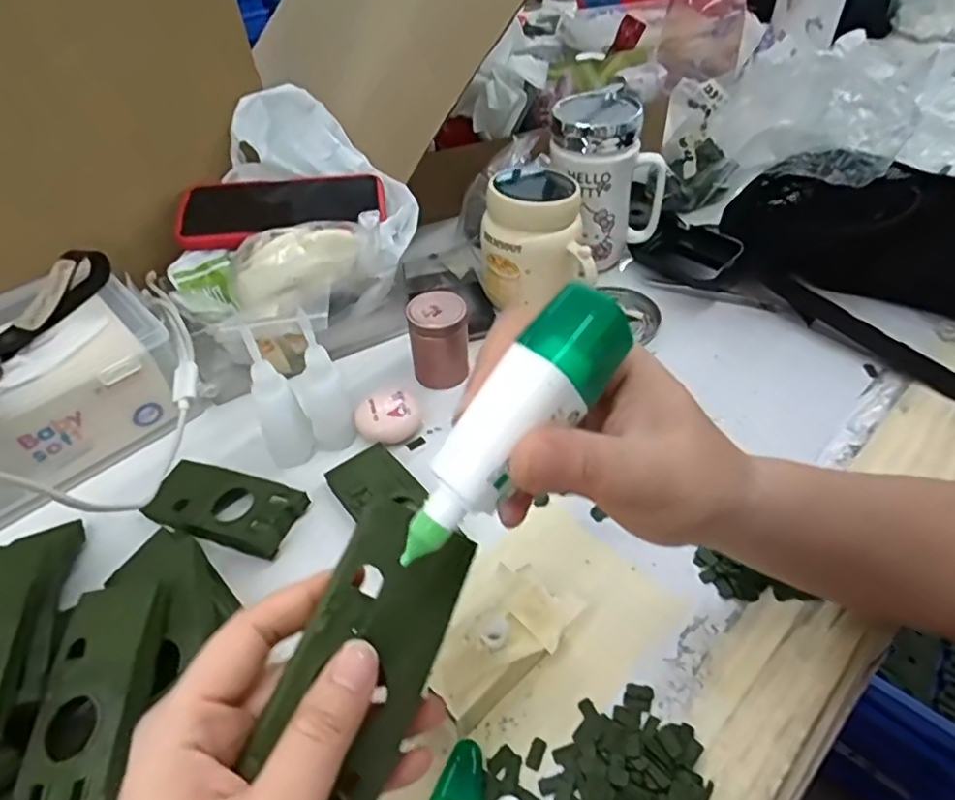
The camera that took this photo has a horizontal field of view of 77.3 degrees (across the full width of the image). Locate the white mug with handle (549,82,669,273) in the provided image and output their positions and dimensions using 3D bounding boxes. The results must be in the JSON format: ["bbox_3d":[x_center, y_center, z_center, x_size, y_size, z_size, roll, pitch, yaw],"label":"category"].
[{"bbox_3d":[0.116,-0.193,0.533,0.097,0.135,0.065,10,47,13],"label":"white mug with handle"}]

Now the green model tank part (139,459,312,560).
[{"bbox_3d":[-0.168,0.069,0.392,0.104,0.017,0.047,13,48,15],"label":"green model tank part"}]

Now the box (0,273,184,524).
[{"bbox_3d":[-0.312,-0.008,0.419,0.176,0.085,0.127,-36,54,-27],"label":"box"}]

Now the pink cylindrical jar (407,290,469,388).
[{"bbox_3d":[-0.029,-0.046,0.466,0.043,0.065,0.037,-5,46,-1],"label":"pink cylindrical jar"}]

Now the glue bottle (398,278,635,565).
[{"bbox_3d":[0.011,0.008,0.183,0.021,0.022,0.096,37,86,33],"label":"glue bottle"}]

